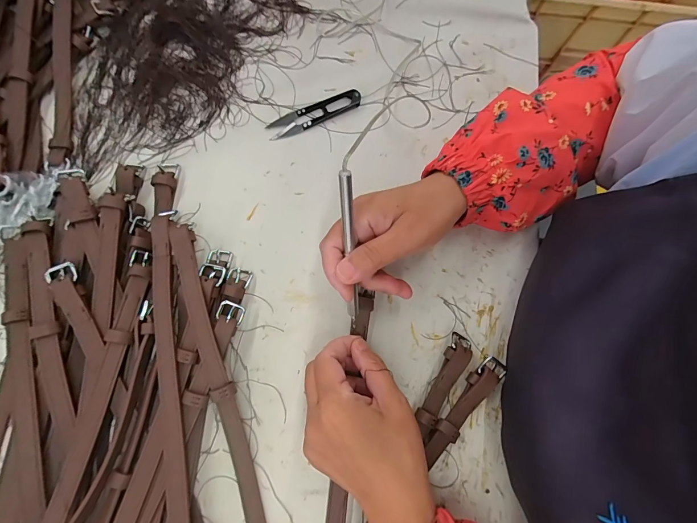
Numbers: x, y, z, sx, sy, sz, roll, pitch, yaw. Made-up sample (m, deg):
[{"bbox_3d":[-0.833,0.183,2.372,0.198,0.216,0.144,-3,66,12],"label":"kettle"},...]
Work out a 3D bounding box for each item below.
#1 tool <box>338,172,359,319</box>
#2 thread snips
[{"bbox_3d":[0.001,-0.006,0.262,0.010,0.132,0.013,-7,37,-3],"label":"tool"},{"bbox_3d":[-0.035,-0.154,0.350,0.100,0.008,0.023,-22,78,-7],"label":"thread snips"}]

